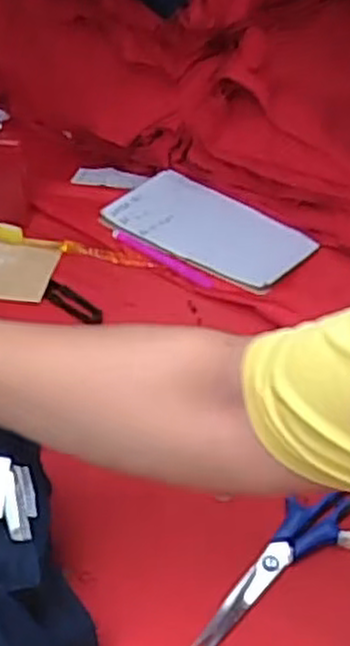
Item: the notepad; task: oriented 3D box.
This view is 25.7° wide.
[{"bbox_3d":[0.039,-0.101,0.809,0.205,0.014,0.133,27,44,25],"label":"notepad"}]

